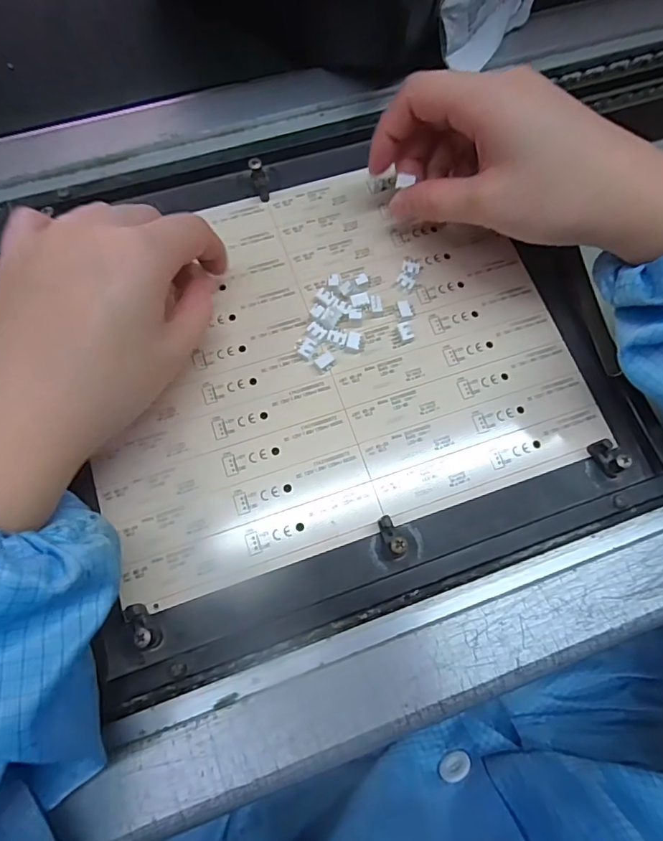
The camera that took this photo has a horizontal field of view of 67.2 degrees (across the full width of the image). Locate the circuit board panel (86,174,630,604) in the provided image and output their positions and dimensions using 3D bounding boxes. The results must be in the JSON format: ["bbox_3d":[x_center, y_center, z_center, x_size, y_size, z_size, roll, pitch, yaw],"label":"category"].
[{"bbox_3d":[-0.002,-0.040,0.271,0.251,0.008,0.204,-18,75,-8],"label":"circuit board panel"}]

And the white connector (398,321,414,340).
[{"bbox_3d":[0.041,-0.049,0.275,0.007,0.005,0.010,-16,75,-8],"label":"white connector"}]

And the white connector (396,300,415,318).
[{"bbox_3d":[0.040,-0.062,0.277,0.009,0.005,0.013,-22,76,-9],"label":"white connector"}]

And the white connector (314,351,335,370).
[{"bbox_3d":[-0.003,-0.031,0.267,0.010,0.007,0.008,-37,79,-13],"label":"white connector"}]

